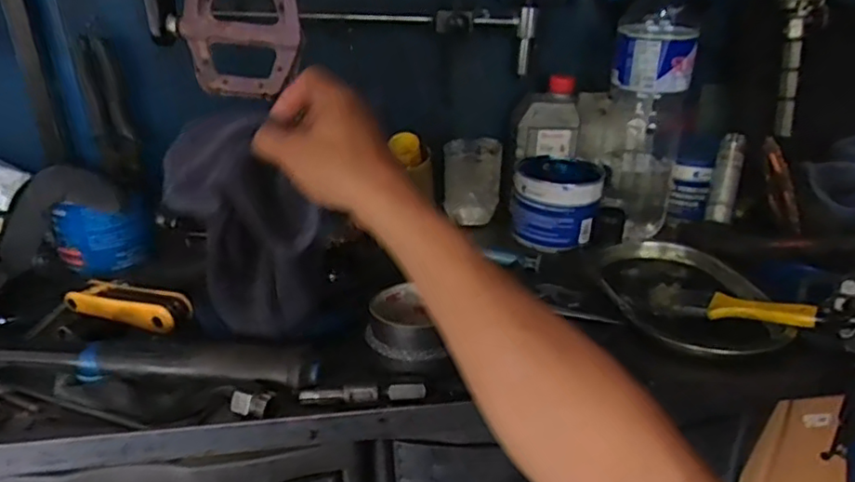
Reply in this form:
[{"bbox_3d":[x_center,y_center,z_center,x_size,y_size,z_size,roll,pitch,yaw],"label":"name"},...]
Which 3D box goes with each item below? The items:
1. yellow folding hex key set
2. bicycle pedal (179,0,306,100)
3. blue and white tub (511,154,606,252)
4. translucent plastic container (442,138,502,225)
[{"bbox_3d":[-0.290,0.060,0.608,0.126,0.021,0.041,9,27,20],"label":"yellow folding hex key set"},{"bbox_3d":[-0.153,-0.176,0.525,0.096,0.105,0.015,1,26,4],"label":"bicycle pedal"},{"bbox_3d":[0.162,-0.048,0.772,0.104,0.080,0.108,9,27,20],"label":"blue and white tub"},{"bbox_3d":[0.058,-0.076,0.809,0.072,0.098,0.046,3,26,6],"label":"translucent plastic container"}]

